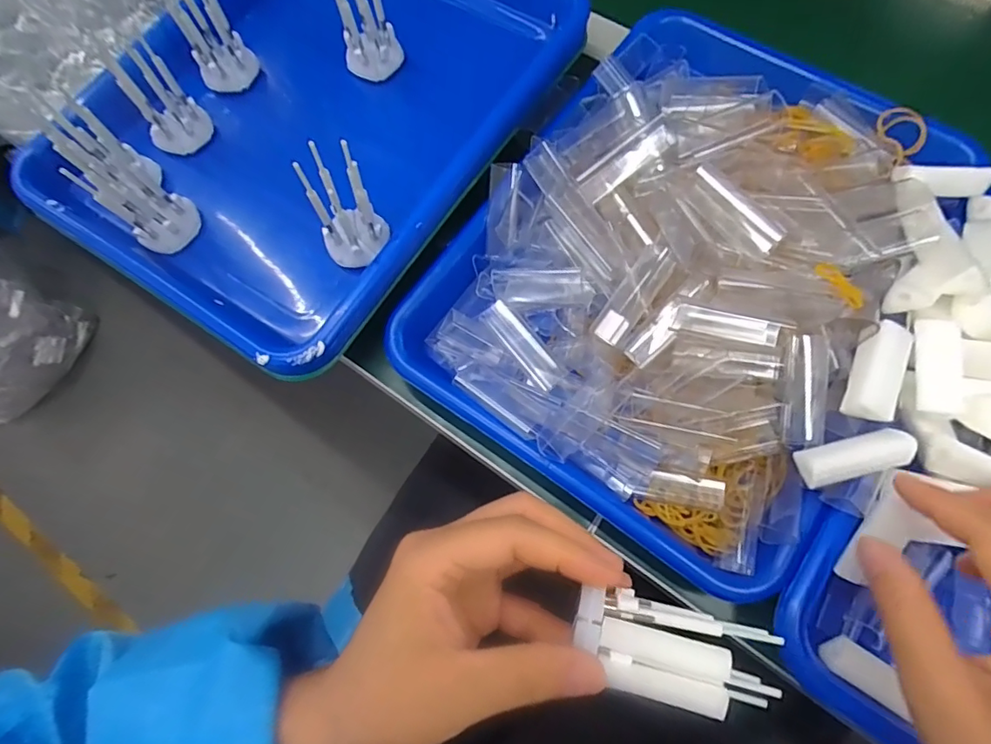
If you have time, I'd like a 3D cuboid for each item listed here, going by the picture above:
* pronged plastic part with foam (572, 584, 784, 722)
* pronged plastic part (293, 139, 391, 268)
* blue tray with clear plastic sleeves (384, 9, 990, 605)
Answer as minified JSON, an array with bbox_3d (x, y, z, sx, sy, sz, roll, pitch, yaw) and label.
[{"bbox_3d":[0.064,0.103,0.192,0.069,0.014,0.033,16,72,8],"label":"pronged plastic part with foam"},{"bbox_3d":[-0.084,-0.089,0.289,0.037,0.058,0.040,-1,71,2],"label":"pronged plastic part"},{"bbox_3d":[0.119,-0.077,0.305,0.248,0.072,0.325,33,75,13],"label":"blue tray with clear plastic sleeves"}]

